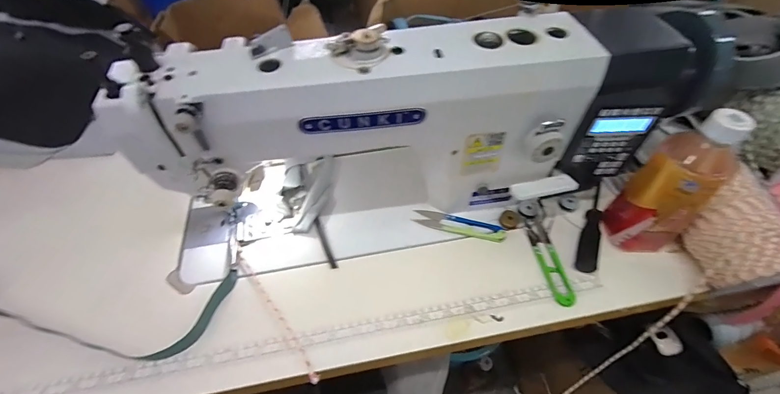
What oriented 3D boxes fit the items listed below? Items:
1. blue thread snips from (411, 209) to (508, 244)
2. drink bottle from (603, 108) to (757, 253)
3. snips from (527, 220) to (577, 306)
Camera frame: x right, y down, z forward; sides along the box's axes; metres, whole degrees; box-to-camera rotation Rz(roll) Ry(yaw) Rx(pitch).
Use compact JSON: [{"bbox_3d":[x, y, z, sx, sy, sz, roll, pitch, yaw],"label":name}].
[{"bbox_3d":[0.089,0.037,0.453,0.115,0.016,0.028,13,54,10],"label":"blue thread snips"},{"bbox_3d":[0.301,-0.010,0.366,0.066,0.174,0.074,-31,58,-21],"label":"drink bottle"},{"bbox_3d":[0.191,0.075,0.416,0.025,0.011,0.112,-3,53,-2],"label":"snips"}]

